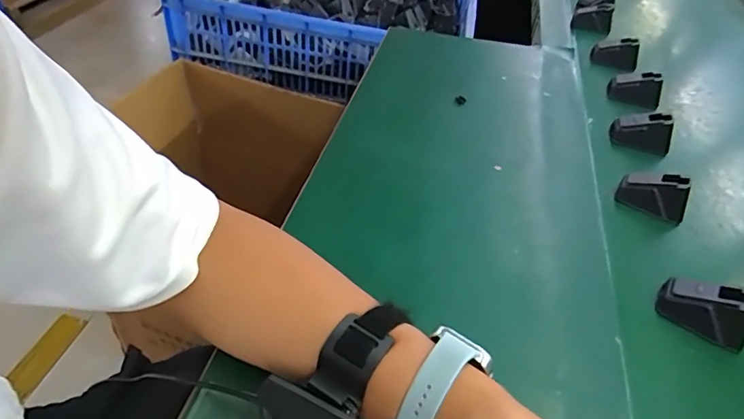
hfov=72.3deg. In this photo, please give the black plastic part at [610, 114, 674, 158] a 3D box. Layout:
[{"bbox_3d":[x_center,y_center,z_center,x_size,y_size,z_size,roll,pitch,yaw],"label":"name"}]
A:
[{"bbox_3d":[0.327,-0.094,0.615,0.066,0.044,0.022,18,43,13],"label":"black plastic part"}]

